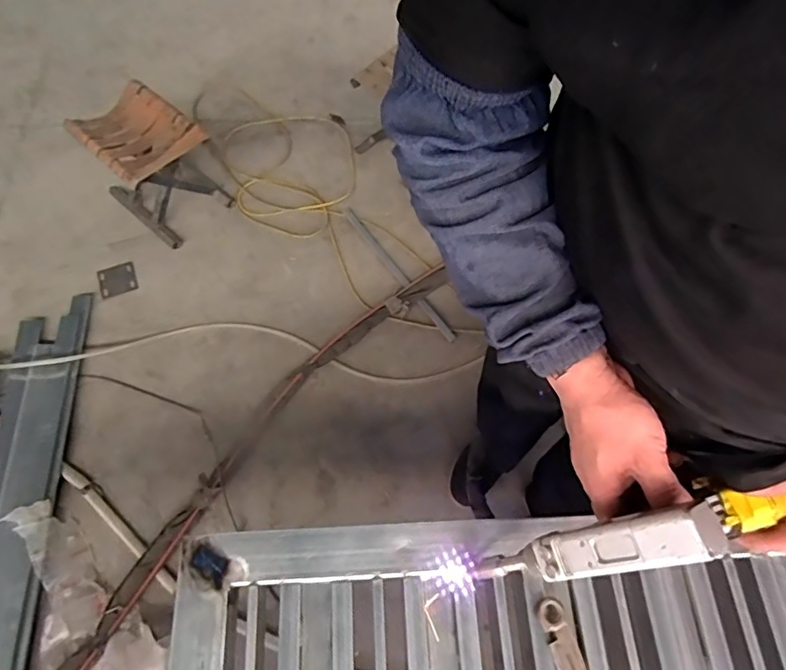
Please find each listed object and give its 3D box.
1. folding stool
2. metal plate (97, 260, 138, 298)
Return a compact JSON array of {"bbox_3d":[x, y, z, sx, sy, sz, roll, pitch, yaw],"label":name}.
[{"bbox_3d":[-0.669,-0.477,1.458,0.295,0.291,0.245,41,70,16],"label":"folding stool"},{"bbox_3d":[-0.793,-0.161,1.485,0.105,0.007,0.118,-27,57,-7],"label":"metal plate"}]

